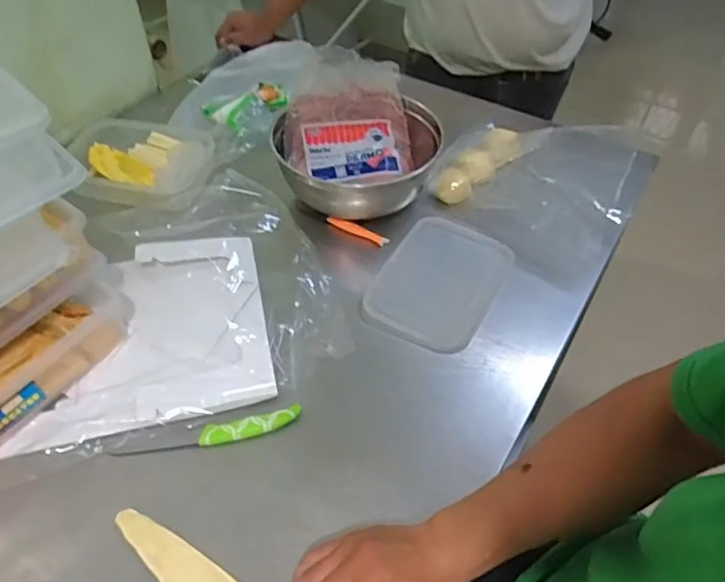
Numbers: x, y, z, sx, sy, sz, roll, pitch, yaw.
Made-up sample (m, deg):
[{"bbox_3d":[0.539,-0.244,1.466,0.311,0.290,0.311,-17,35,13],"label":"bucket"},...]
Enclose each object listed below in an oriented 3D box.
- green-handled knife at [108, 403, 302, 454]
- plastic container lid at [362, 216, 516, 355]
[{"bbox_3d":[-0.156,0.141,0.573,0.185,0.015,0.027,-6,50,-8],"label":"green-handled knife"},{"bbox_3d":[0.097,-0.012,0.725,0.142,0.011,0.210,26,53,18],"label":"plastic container lid"}]

